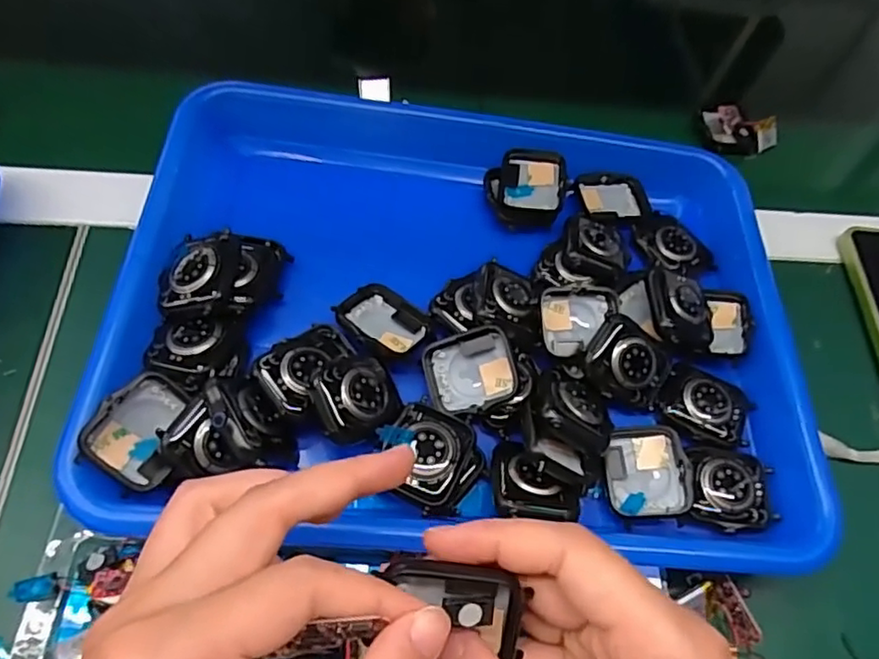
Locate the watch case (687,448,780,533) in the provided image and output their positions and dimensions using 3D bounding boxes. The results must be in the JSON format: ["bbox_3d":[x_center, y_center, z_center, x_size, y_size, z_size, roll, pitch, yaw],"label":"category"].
[{"bbox_3d":[0.134,0.073,0.284,0.041,0.006,0.037,9,60,-4],"label":"watch case"}]

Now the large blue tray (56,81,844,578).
[{"bbox_3d":[0.015,-0.021,0.324,0.324,0.053,0.266,5,60,-6],"label":"large blue tray"}]

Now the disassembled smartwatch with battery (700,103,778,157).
[{"bbox_3d":[0.209,-0.138,0.430,0.055,0.020,0.027,3,60,-7],"label":"disassembled smartwatch with battery"}]

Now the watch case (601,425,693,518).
[{"bbox_3d":[0.094,0.064,0.283,0.037,0.010,0.041,1,61,-8],"label":"watch case"}]

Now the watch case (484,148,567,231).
[{"bbox_3d":[0.049,-0.080,0.352,0.044,0.015,0.047,9,60,-3],"label":"watch case"}]

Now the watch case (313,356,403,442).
[{"bbox_3d":[-0.036,0.029,0.269,0.039,0.008,0.035,-19,83,-41],"label":"watch case"}]

